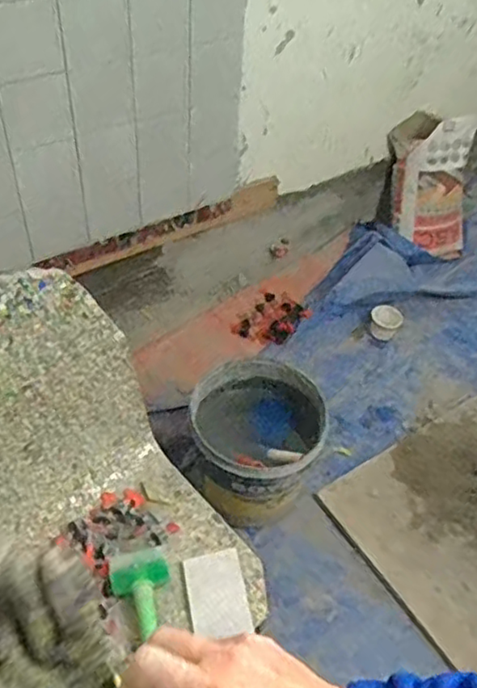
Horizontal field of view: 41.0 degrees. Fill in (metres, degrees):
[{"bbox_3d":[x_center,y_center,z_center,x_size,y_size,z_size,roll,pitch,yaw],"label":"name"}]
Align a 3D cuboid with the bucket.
[{"bbox_3d":[0.036,0.232,1.522,0.293,0.272,0.301,3,47,-3],"label":"bucket"}]

